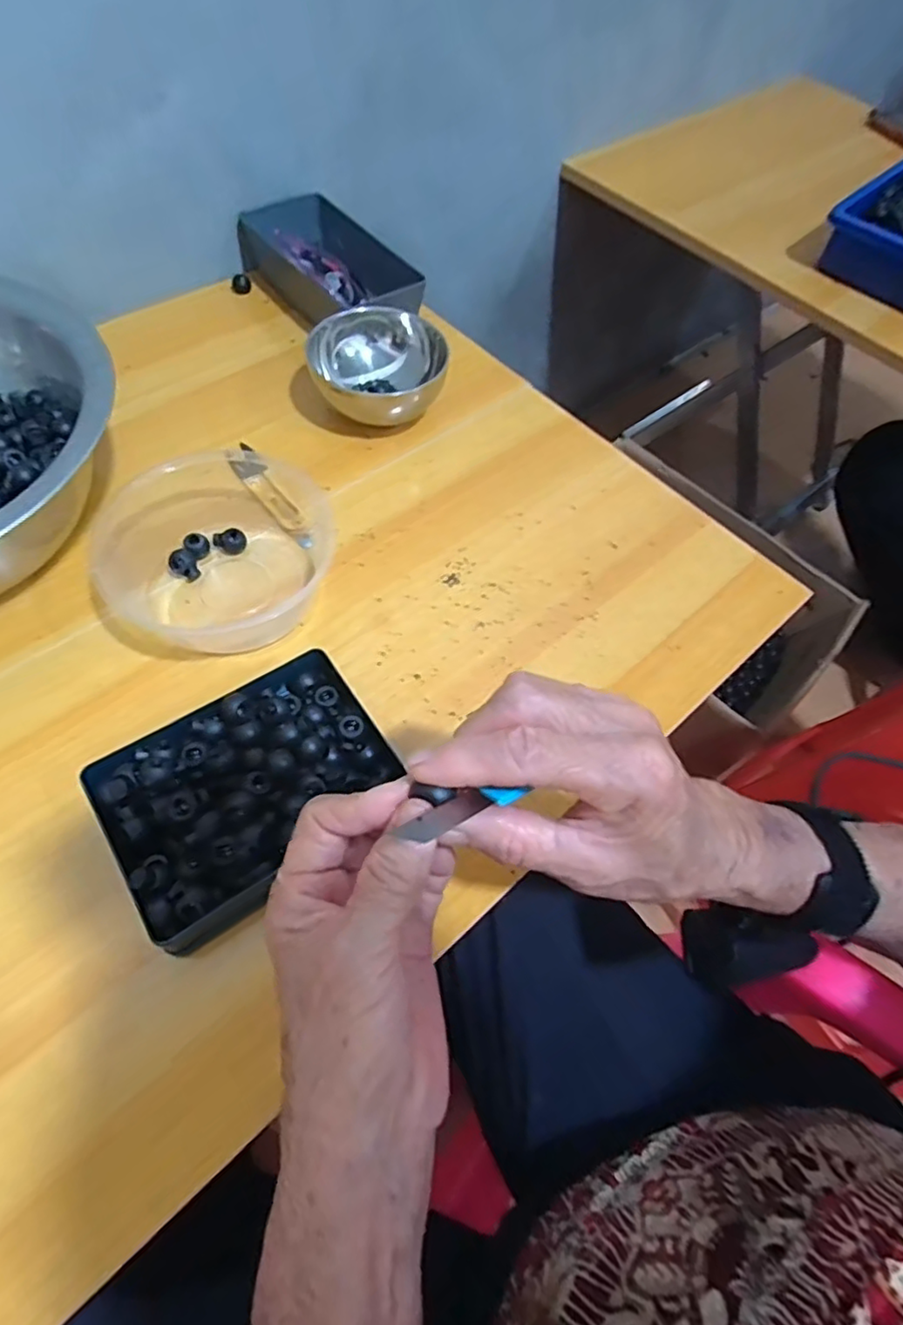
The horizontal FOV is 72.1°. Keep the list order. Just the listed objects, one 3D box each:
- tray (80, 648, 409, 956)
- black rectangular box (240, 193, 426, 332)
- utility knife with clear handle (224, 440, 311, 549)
[{"bbox_3d":[-0.107,0.066,0.340,0.149,0.039,0.112,-32,69,-24],"label":"tray"},{"bbox_3d":[-0.110,-0.363,0.585,0.096,0.053,0.175,-34,68,-22],"label":"black rectangular box"},{"bbox_3d":[-0.139,-0.131,0.472,0.023,0.012,0.120,-28,67,-23],"label":"utility knife with clear handle"}]

